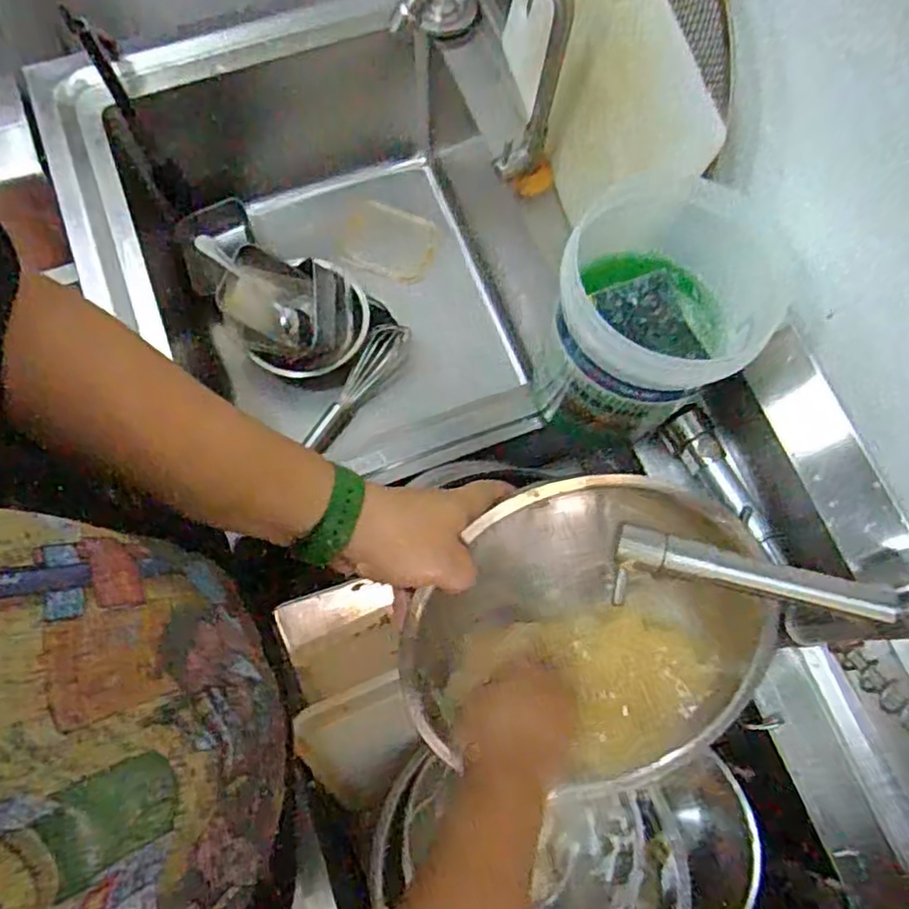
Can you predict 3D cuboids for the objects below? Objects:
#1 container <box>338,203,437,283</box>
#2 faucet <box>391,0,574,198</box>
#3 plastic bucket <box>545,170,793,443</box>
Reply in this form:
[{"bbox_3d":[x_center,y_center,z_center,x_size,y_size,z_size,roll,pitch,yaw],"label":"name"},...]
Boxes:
[{"bbox_3d":[-0.101,-0.318,1.023,0.139,0.028,0.106,18,74,3],"label":"container"},{"bbox_3d":[0.034,-0.340,0.644,0.165,0.289,0.034,-15,75,-6],"label":"faucet"},{"bbox_3d":[0.161,-0.108,0.607,0.153,0.211,0.157,0,73,-2],"label":"plastic bucket"}]

